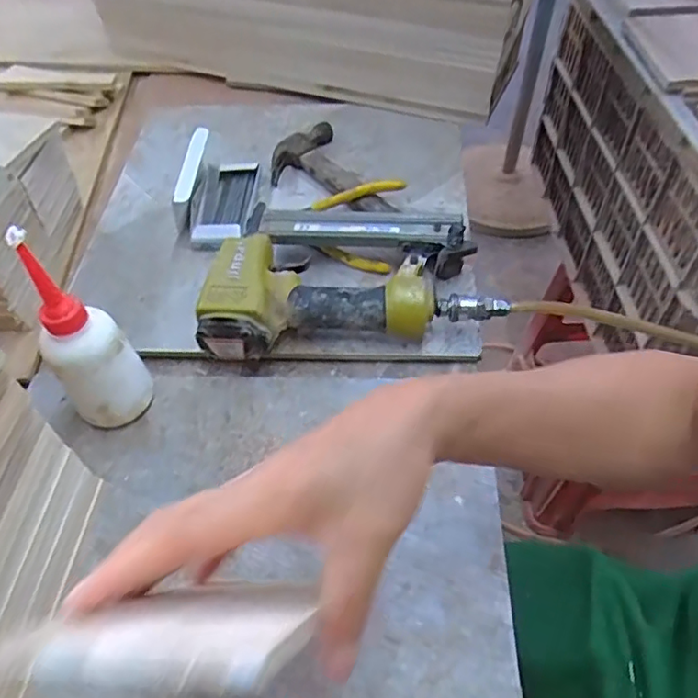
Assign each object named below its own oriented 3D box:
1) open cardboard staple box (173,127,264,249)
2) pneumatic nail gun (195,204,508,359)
[{"bbox_3d":[-0.133,-0.165,0.602,0.075,0.064,0.129,2,52,3],"label":"open cardboard staple box"},{"bbox_3d":[-0.002,-0.078,0.535,0.251,0.061,0.184,-2,52,0],"label":"pneumatic nail gun"}]

